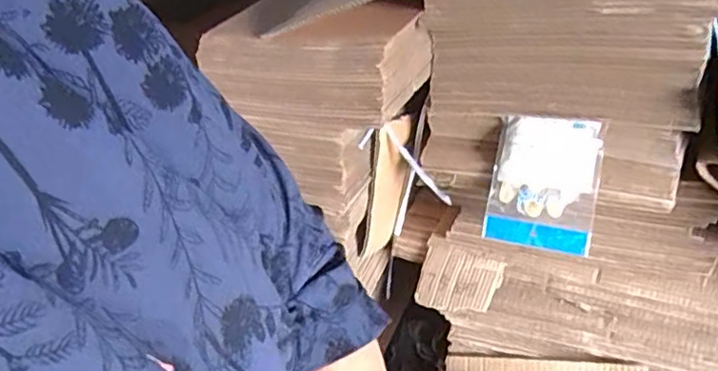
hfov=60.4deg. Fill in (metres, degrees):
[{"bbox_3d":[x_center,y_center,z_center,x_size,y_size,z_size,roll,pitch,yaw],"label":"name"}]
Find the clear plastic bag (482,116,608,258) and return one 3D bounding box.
[{"bbox_3d":[0.246,-0.001,0.831,0.139,0.173,0.029,10,9,31],"label":"clear plastic bag"}]

